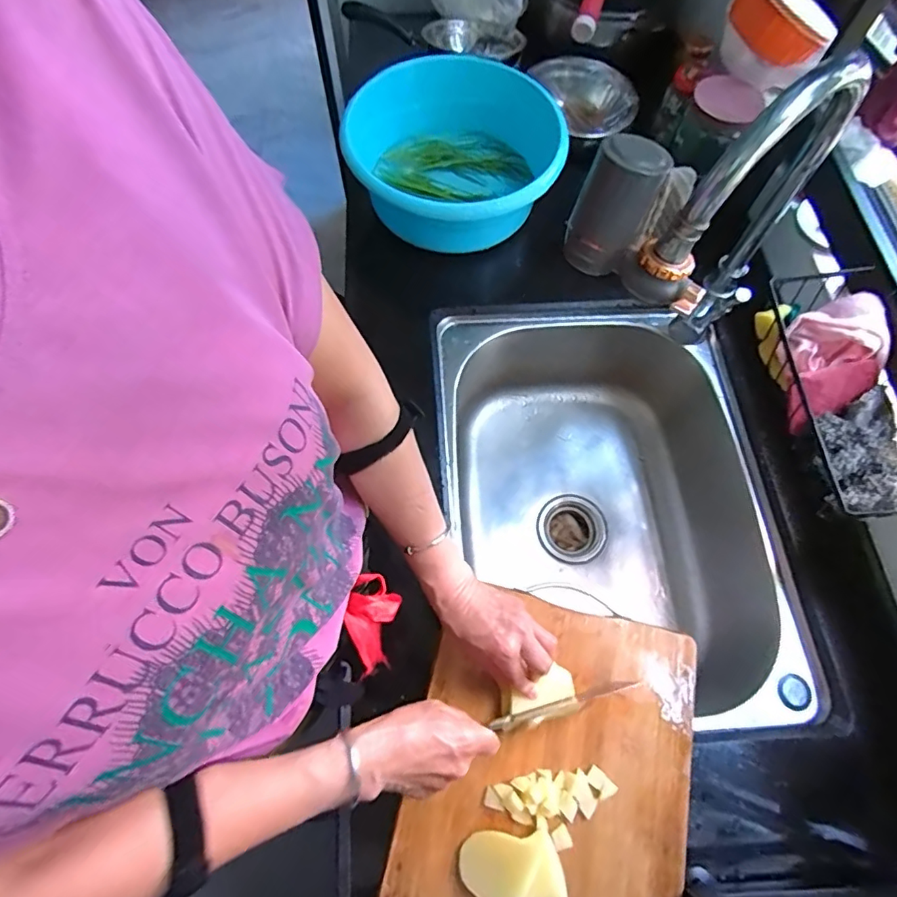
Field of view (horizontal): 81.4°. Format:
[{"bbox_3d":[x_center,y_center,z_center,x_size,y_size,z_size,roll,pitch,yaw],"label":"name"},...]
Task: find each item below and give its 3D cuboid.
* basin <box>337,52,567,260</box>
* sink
[{"bbox_3d":[0.016,-0.435,0.778,0.287,0.109,0.307,0,68,-1],"label":"basin"},{"bbox_3d":[0.201,0.088,0.763,0.402,0.213,0.556,-4,68,-3],"label":"sink"}]

